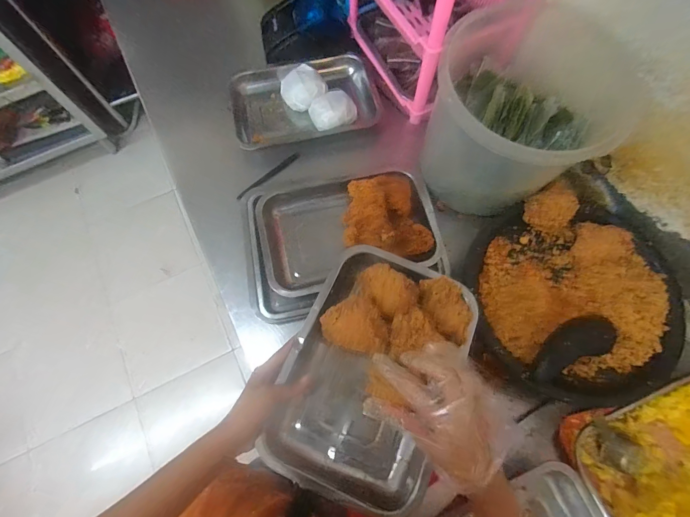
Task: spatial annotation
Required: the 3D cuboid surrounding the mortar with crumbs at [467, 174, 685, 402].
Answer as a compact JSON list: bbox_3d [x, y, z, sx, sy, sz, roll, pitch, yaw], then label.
[{"bbox_3d":[0.366,0.057,0.564,0.318,0.058,0.334,-1,72,2],"label":"mortar with crumbs"}]

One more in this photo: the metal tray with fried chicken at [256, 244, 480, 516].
[{"bbox_3d":[0.036,0.141,0.448,0.203,0.057,0.307,22,74,9],"label":"metal tray with fried chicken"}]

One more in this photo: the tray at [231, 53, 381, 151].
[{"bbox_3d":[-0.087,-0.338,0.742,0.299,0.063,0.198,-13,72,-3],"label":"tray"}]

